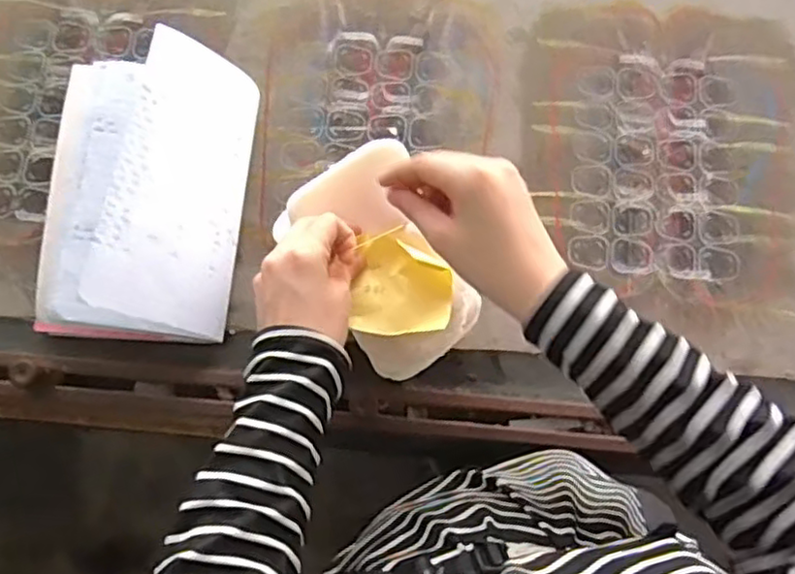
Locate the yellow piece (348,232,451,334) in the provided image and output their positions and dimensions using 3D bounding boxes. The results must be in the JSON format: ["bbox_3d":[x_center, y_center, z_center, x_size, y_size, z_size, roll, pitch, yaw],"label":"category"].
[{"bbox_3d":[0.004,-0.001,0.496,0.071,0.013,0.070,4,78,19],"label":"yellow piece"}]

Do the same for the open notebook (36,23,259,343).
[{"bbox_3d":[-0.233,-0.089,0.633,0.163,0.125,0.253,7,78,2],"label":"open notebook"}]

